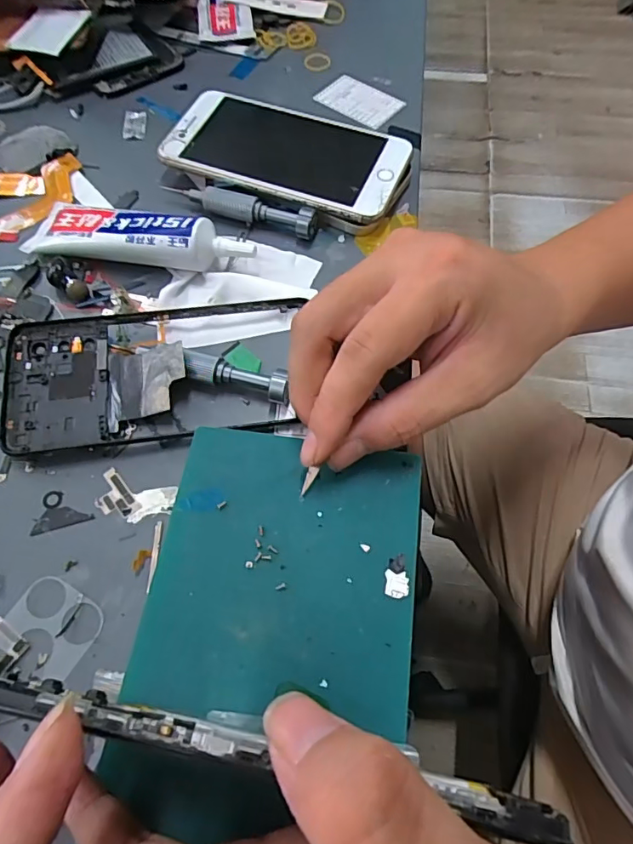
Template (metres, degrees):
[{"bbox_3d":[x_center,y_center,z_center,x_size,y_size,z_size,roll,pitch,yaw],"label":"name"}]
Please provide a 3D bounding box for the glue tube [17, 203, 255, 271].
[{"bbox_3d":[-0.104,-0.113,0.308,0.136,0.025,0.037,8,62,5],"label":"glue tube"}]

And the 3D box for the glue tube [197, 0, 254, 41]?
[{"bbox_3d":[-0.081,-0.372,0.444,0.045,0.026,0.113,-6,61,-2],"label":"glue tube"}]

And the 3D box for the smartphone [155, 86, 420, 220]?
[{"bbox_3d":[-0.021,-0.178,0.339,0.159,0.009,0.082,25,65,13],"label":"smartphone"}]

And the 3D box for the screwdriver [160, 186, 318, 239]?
[{"bbox_3d":[-0.048,-0.136,0.327,0.100,0.016,0.012,18,63,11],"label":"screwdriver"}]

